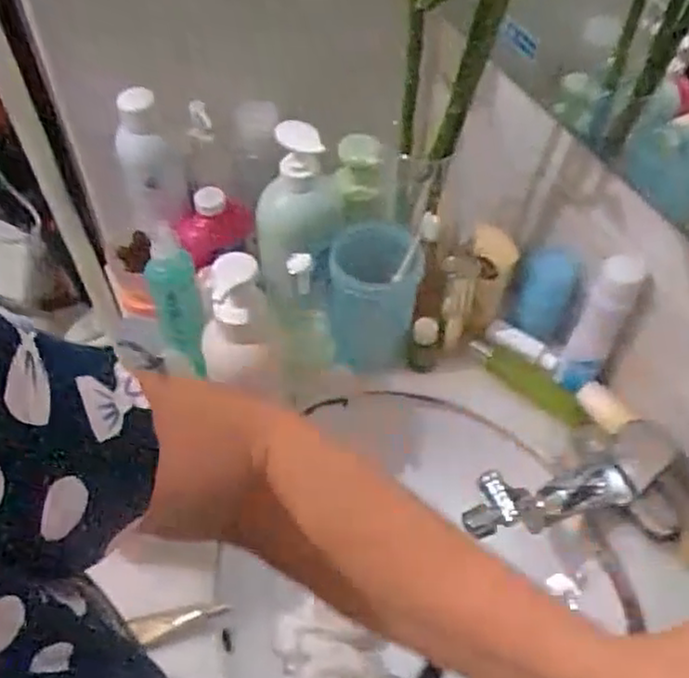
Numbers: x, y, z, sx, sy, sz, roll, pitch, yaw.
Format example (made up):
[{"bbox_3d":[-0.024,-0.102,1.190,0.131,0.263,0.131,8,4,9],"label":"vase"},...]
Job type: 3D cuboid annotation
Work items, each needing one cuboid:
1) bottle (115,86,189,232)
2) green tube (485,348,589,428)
[{"bbox_3d":[-0.187,-0.176,0.672,0.053,0.129,0.048,-11,37,-3],"label":"bottle"},{"bbox_3d":[0.194,0.046,0.708,0.113,0.024,0.028,36,58,21],"label":"green tube"}]

